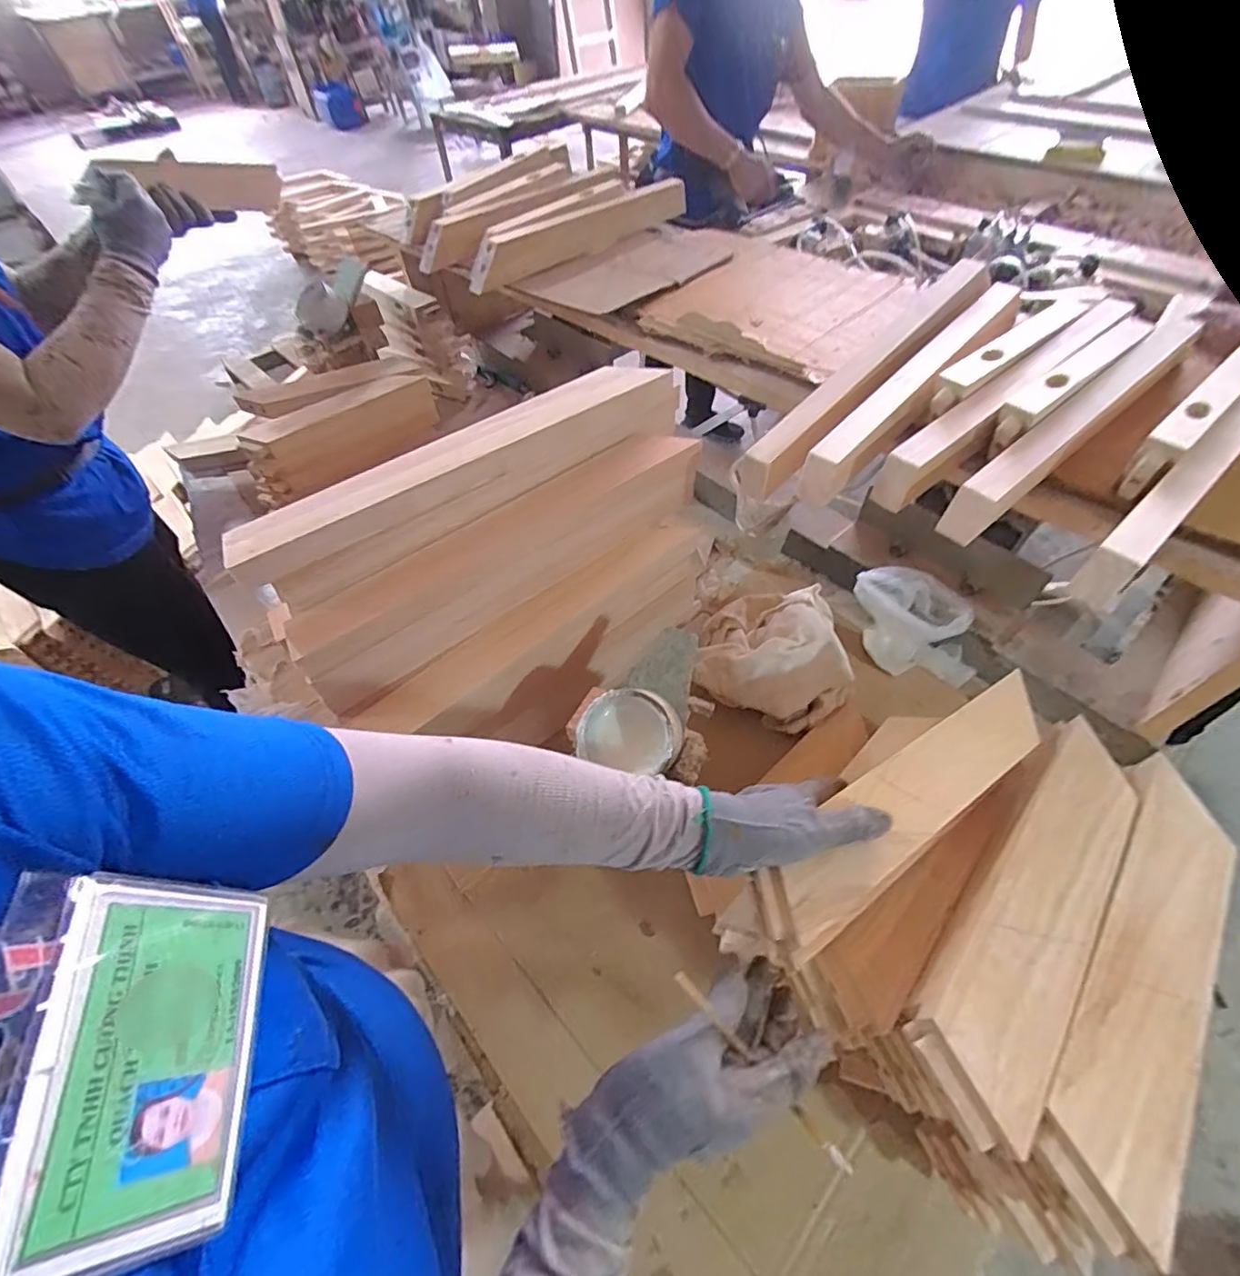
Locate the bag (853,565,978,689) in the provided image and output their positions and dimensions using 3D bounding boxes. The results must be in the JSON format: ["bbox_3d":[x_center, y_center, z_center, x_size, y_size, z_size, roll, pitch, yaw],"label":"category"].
[{"bbox_3d":[0.374,-0.015,0.709,0.147,0.106,0.109,1,54,4],"label":"bag"}]

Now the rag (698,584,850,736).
[{"bbox_3d":[0.182,-0.001,0.675,0.182,0.107,0.195,8,54,9],"label":"rag"}]

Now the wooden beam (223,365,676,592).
[{"bbox_3d":[-0.142,-0.167,0.541,0.444,0.058,0.065,-30,57,-18],"label":"wooden beam"}]

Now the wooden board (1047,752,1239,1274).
[{"bbox_3d":[0.339,0.202,0.354,0.058,0.011,0.291,30,61,26],"label":"wooden board"}]

